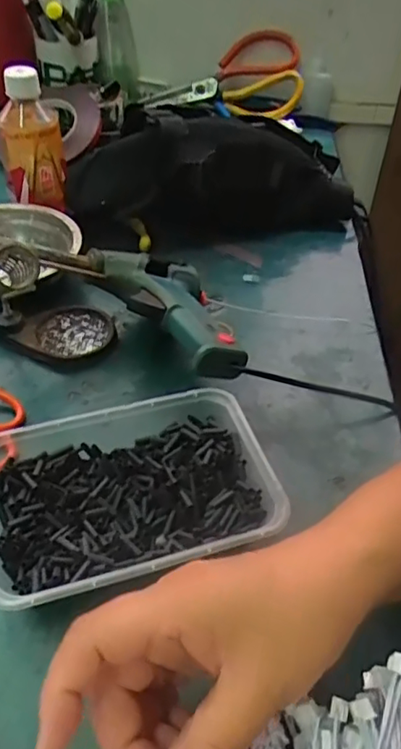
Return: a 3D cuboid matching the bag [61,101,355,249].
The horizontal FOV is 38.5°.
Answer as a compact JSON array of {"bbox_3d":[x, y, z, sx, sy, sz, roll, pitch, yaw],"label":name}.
[{"bbox_3d":[0.014,-0.188,0.544,0.264,0.112,0.052,-7,46,-13],"label":"bag"}]

